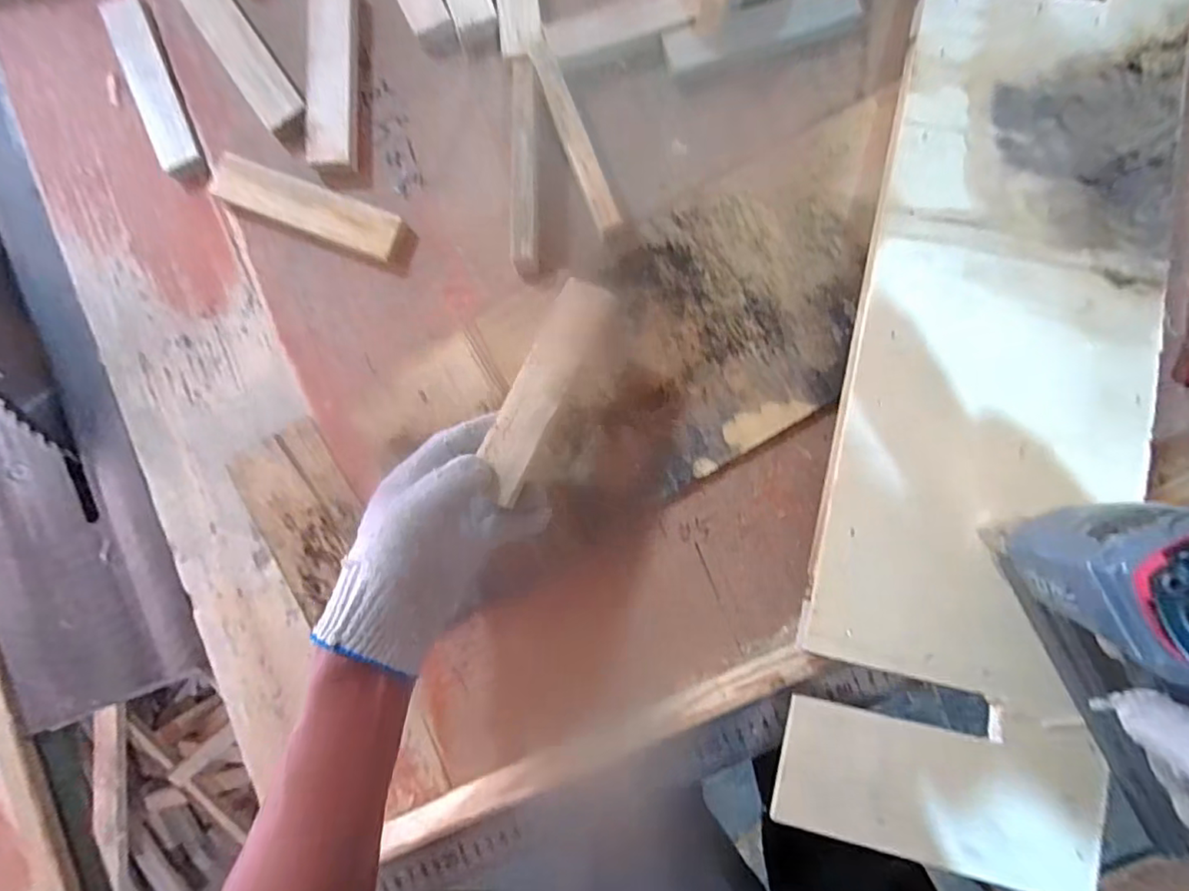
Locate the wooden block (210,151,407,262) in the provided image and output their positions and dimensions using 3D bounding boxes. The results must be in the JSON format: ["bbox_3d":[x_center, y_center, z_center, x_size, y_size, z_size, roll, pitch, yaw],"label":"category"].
[{"bbox_3d":[-0.231,-0.192,0.462,0.158,0.018,0.038,21,87,2],"label":"wooden block"}]

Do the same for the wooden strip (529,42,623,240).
[{"bbox_3d":[-0.016,-0.239,0.450,0.019,0.023,0.156,-22,86,0],"label":"wooden strip"}]

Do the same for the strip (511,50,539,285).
[{"bbox_3d":[-0.055,-0.218,0.458,0.019,0.038,0.168,-1,87,1],"label":"strip"}]

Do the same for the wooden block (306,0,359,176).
[{"bbox_3d":[-0.214,-0.300,0.464,0.035,0.022,0.156,-1,87,1],"label":"wooden block"}]

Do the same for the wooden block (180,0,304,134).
[{"bbox_3d":[-0.292,-0.327,0.470,0.036,0.018,0.156,-35,86,-1],"label":"wooden block"}]

